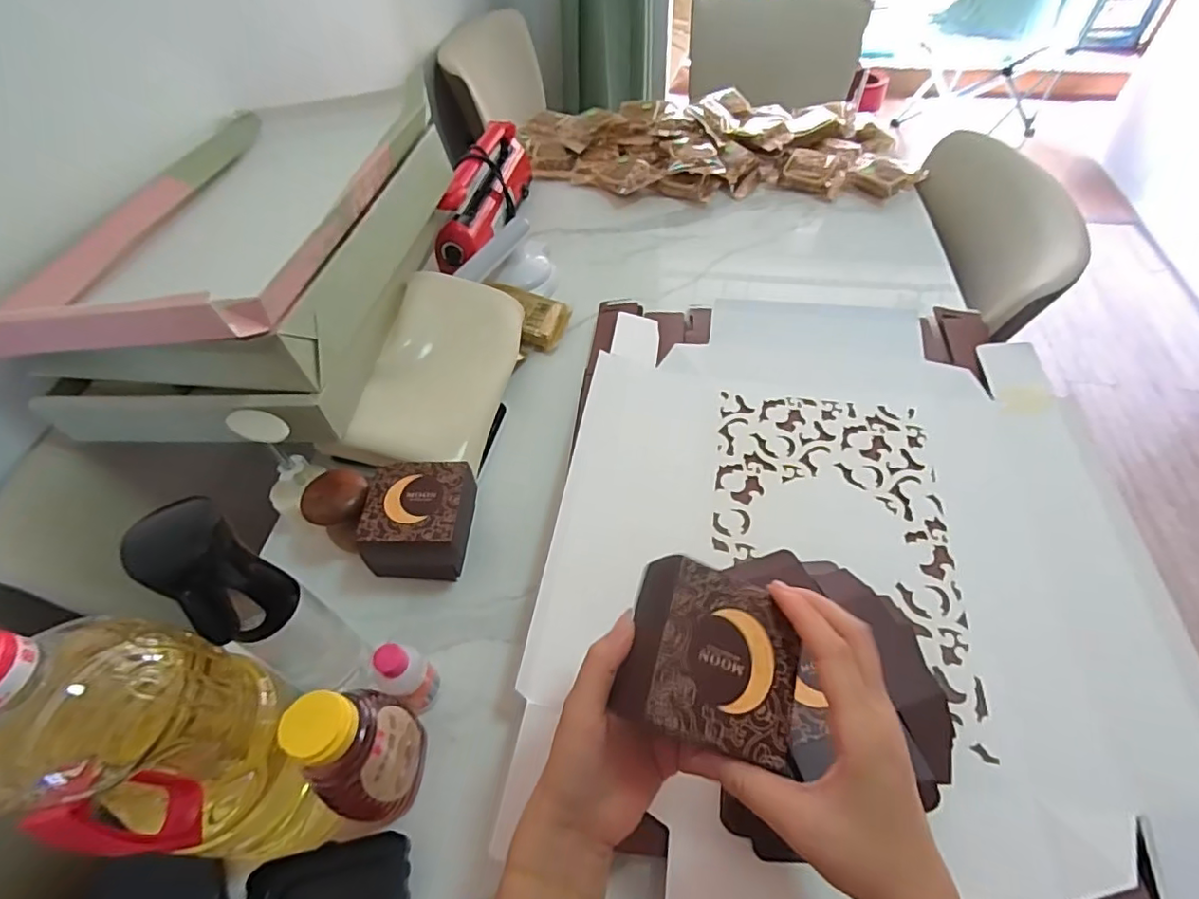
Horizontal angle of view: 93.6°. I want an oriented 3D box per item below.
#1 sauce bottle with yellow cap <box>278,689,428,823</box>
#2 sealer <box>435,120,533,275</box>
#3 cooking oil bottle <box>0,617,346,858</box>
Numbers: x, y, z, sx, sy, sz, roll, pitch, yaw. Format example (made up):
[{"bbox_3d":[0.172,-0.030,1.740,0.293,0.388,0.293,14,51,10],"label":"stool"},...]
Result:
[{"bbox_3d":[-0.166,0.210,0.394,0.048,0.145,0.077,-6,52,-1],"label":"sauce bottle with yellow cap"},{"bbox_3d":[-0.174,-0.415,0.889,0.070,0.109,0.319,12,54,13],"label":"sealer"},{"bbox_3d":[-0.252,0.175,0.336,0.098,0.264,0.105,15,54,15],"label":"cooking oil bottle"}]

